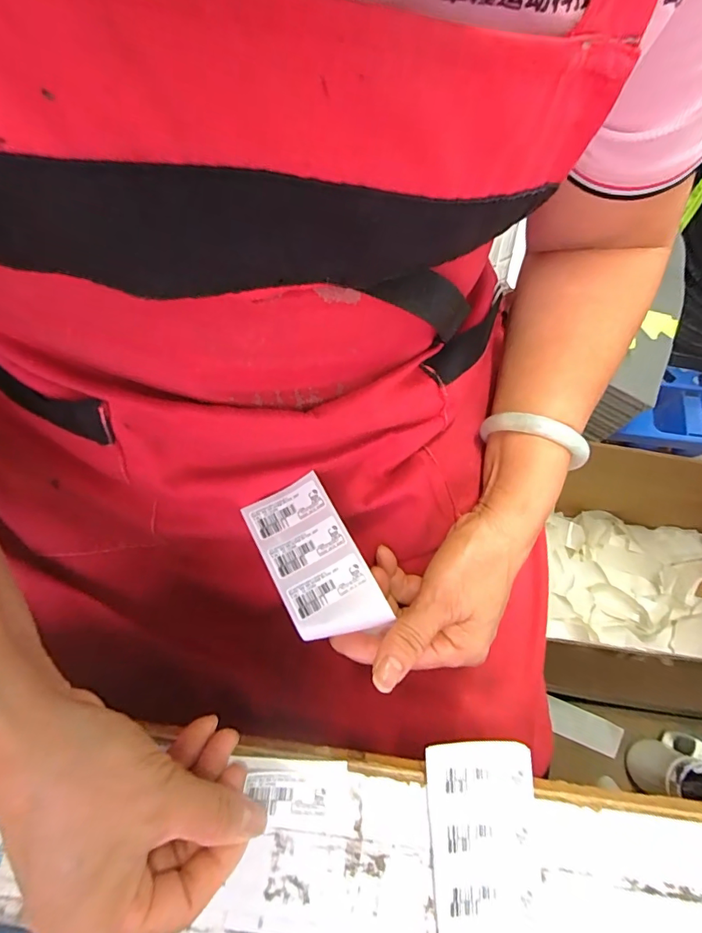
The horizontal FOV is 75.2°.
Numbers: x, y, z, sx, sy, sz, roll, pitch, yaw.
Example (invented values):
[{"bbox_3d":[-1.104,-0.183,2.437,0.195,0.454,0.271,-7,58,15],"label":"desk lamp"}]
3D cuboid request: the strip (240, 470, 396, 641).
[{"bbox_3d":[-0.022,0.056,0.268,0.050,0.007,0.094,-29,77,-6],"label":"strip"}]

